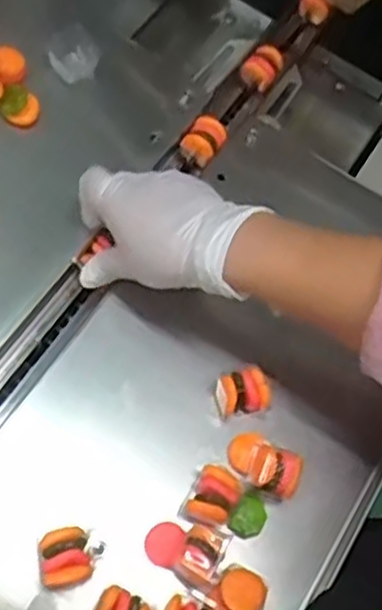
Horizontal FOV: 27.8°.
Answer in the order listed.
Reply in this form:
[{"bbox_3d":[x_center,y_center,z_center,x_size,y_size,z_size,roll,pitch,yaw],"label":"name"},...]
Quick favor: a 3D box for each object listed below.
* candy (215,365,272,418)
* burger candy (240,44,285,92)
[{"bbox_3d":[0.035,0.060,0.532,0.036,0.030,0.028,-13,73,-6],"label":"candy"},{"bbox_3d":[0.065,-0.211,0.688,0.030,0.025,0.036,40,75,11],"label":"burger candy"}]

